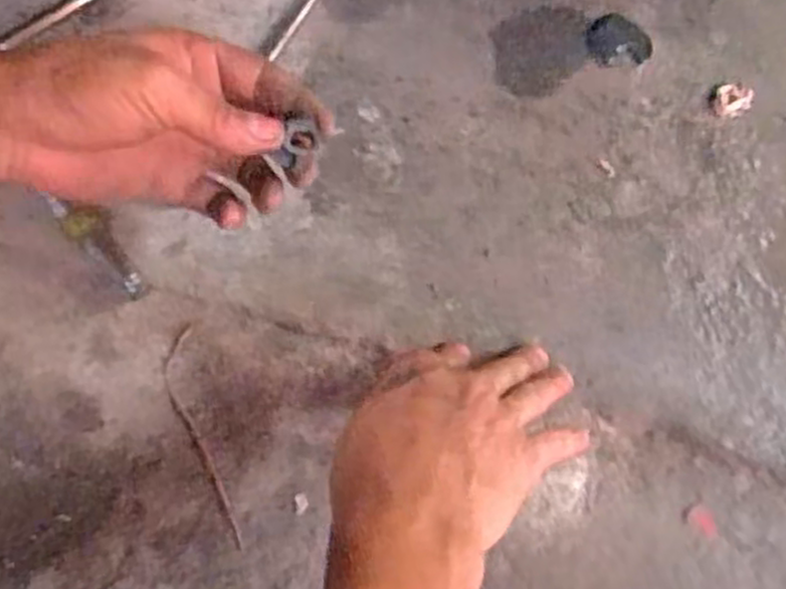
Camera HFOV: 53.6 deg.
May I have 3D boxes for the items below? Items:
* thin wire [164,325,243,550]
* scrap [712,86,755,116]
[{"bbox_3d":[-0.112,0.083,0.447,0.022,0.007,0.129,-16,78,-5],"label":"thin wire"},{"bbox_3d":[0.217,-0.124,0.495,0.022,0.004,0.024,0,77,-1],"label":"scrap"}]

